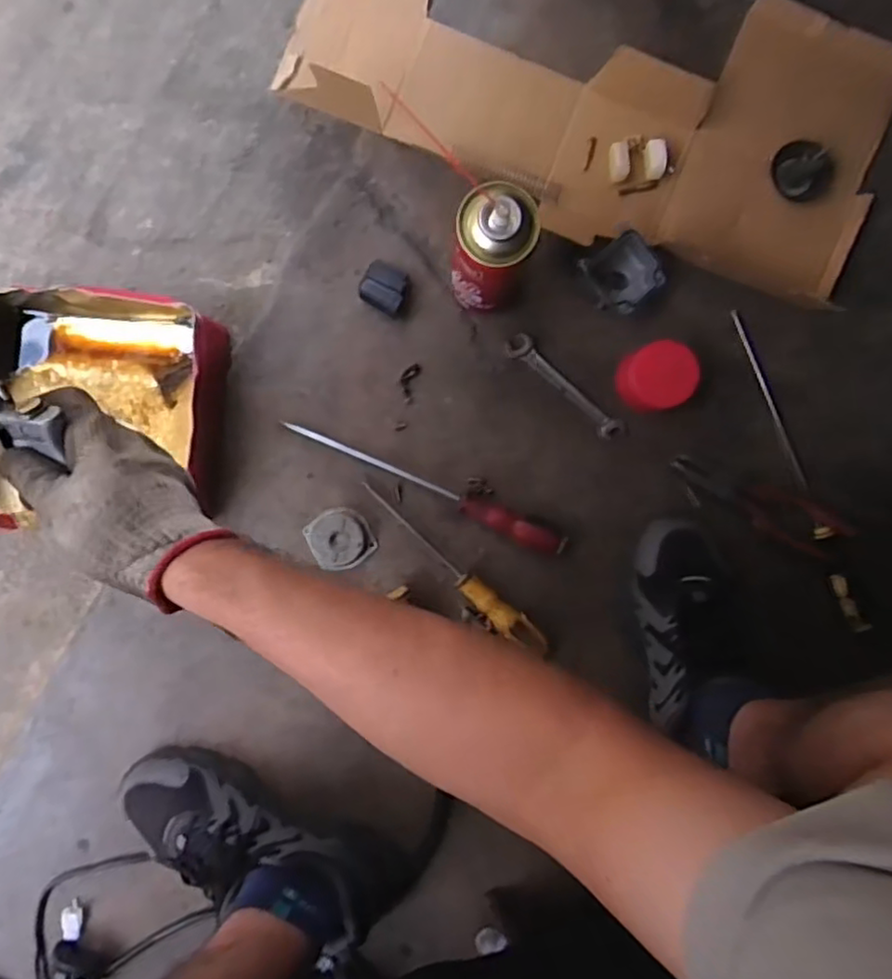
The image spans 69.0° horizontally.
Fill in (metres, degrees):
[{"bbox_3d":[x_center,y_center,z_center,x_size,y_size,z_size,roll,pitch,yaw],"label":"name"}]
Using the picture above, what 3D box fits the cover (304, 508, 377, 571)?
[{"bbox_3d":[-0.106,0.050,0.646,0.060,0.017,0.061,0,93,-1],"label":"cover"}]

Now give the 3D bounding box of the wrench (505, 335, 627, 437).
[{"bbox_3d":[0.123,-0.104,0.658,0.150,0.010,0.025,40,92,-2],"label":"wrench"}]

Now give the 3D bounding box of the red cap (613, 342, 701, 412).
[{"bbox_3d":[0.204,-0.107,0.622,0.054,0.080,0.059,0,93,-1],"label":"red cap"}]

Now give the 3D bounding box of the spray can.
[{"bbox_3d":[0.037,-0.198,0.560,0.065,0.183,0.057,10,93,-1],"label":"spray can"}]

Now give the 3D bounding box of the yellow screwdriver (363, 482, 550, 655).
[{"bbox_3d":[0.011,0.076,0.645,0.028,0.026,0.235,-45,93,1],"label":"yellow screwdriver"}]

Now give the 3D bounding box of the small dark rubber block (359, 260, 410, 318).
[{"bbox_3d":[-0.060,-0.198,0.634,0.045,0.023,0.045,23,92,-2],"label":"small dark rubber block"}]

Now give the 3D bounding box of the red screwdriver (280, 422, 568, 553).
[{"bbox_3d":[-0.020,-0.005,0.649,0.299,0.026,0.024,25,92,1],"label":"red screwdriver"}]

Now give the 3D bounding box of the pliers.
[{"bbox_3d":[0.320,0.018,0.653,0.192,0.019,0.049,26,92,-2],"label":"pliers"}]

